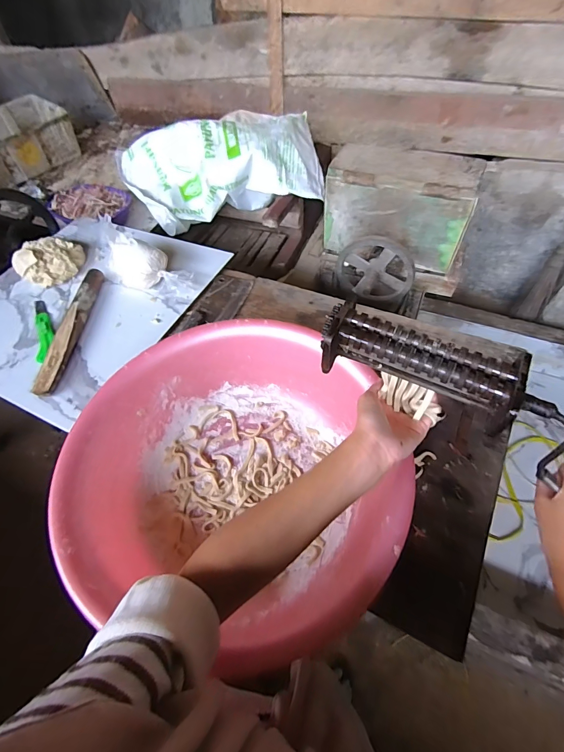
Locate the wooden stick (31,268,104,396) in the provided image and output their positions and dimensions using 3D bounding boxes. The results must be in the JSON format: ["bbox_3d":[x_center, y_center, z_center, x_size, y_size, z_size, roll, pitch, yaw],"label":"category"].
[{"bbox_3d":[-0.407,-0.097,0.715,0.034,0.037,0.309,-1,56,4],"label":"wooden stick"}]

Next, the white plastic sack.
[{"bbox_3d":[-0.218,-0.719,1.272,0.684,0.197,0.375,-11,56,-3],"label":"white plastic sack"}]

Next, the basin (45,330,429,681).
[{"bbox_3d":[-0.073,0.130,0.481,0.365,0.119,0.393,-2,56,3],"label":"basin"}]

